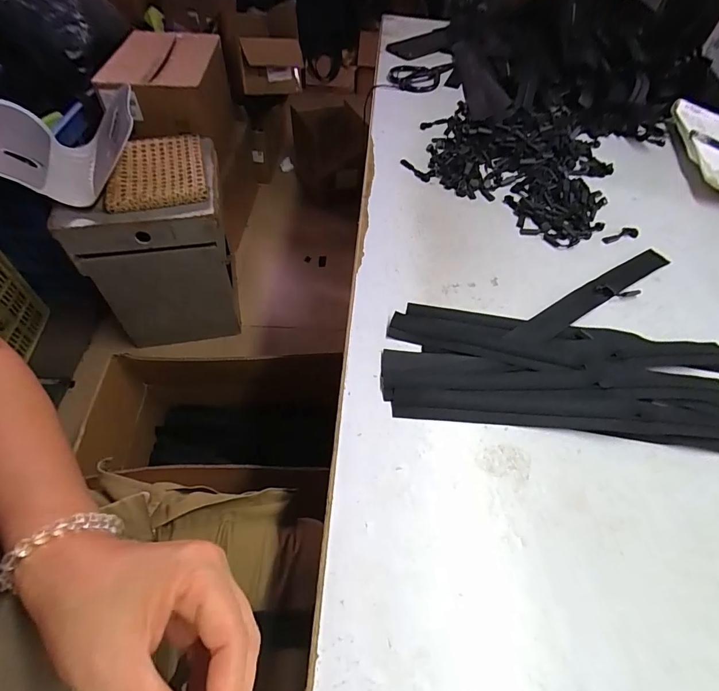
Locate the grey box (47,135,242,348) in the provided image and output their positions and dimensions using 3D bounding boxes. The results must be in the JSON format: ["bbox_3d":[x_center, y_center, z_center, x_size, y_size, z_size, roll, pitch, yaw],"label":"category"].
[{"bbox_3d":[-0.586,-0.298,1.221,0.381,0.471,0.349,-10,56,-11],"label":"grey box"}]

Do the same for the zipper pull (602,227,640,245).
[{"bbox_3d":[0.360,-0.153,0.556,0.056,0.006,0.017,-14,56,-12],"label":"zipper pull"}]

